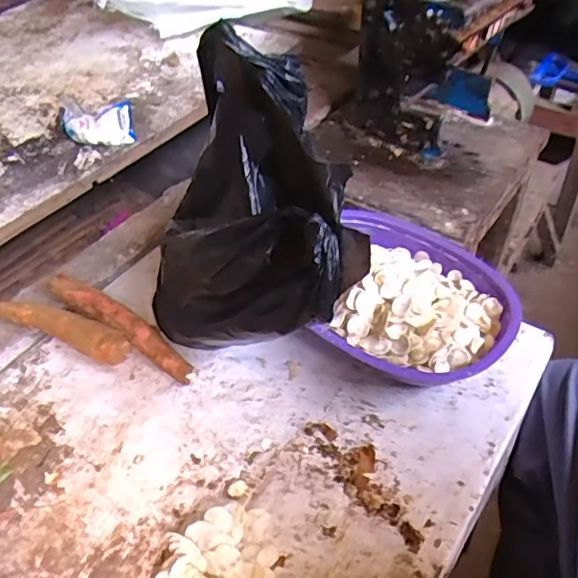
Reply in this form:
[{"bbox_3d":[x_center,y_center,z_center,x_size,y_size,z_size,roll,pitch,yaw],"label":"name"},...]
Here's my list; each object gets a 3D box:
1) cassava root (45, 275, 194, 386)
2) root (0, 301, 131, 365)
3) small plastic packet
[{"bbox_3d":[-0.211,0.044,0.711,0.244,0.038,0.038,26,53,27],"label":"cassava root"},{"bbox_3d":[-0.283,0.052,0.713,0.199,0.041,0.044,19,50,22],"label":"root"},{"bbox_3d":[-0.334,-0.284,0.974,0.128,0.069,0.048,6,47,10],"label":"small plastic packet"}]

